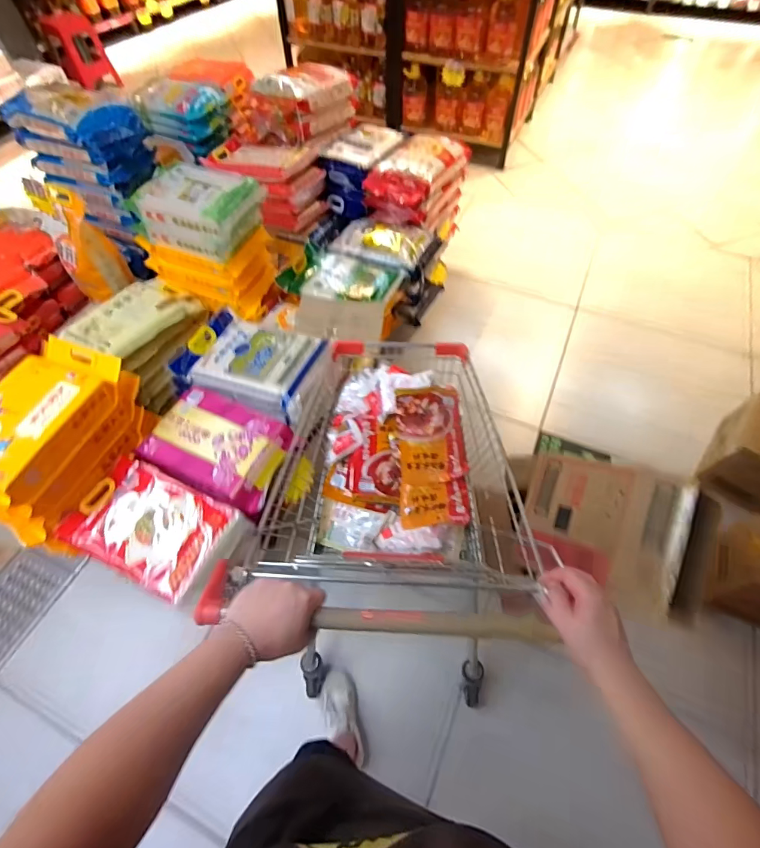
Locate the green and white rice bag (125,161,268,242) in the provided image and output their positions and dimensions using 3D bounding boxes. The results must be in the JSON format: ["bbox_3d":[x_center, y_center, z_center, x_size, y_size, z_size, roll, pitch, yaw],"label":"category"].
[{"bbox_3d":[-0.581,-0.708,1.350,0.339,0.099,0.248,17,57,13],"label":"green and white rice bag"}]

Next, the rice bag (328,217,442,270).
[{"bbox_3d":[0.025,-0.764,1.729,0.386,0.072,0.271,21,58,16],"label":"rice bag"}]

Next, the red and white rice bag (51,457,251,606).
[{"bbox_3d":[-0.549,0.242,1.021,0.419,0.116,0.237,21,58,16],"label":"red and white rice bag"}]

